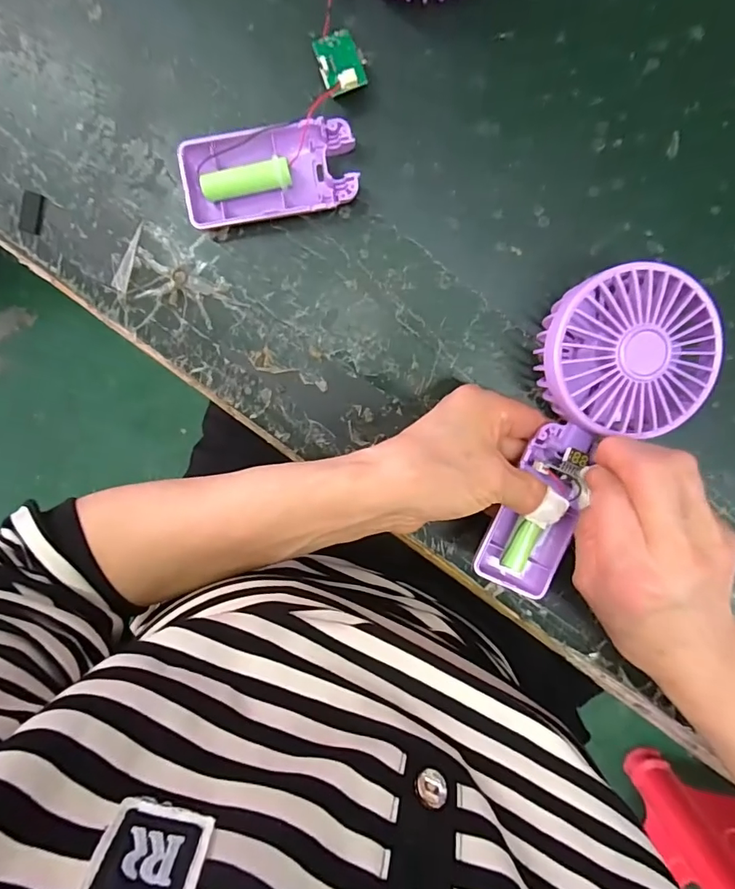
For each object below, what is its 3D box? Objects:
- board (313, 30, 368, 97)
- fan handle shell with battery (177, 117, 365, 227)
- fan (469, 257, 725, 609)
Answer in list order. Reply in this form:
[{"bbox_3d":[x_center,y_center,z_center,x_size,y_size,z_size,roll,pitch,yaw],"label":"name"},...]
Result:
[{"bbox_3d":[-0.013,-0.196,0.243,0.022,0.007,0.029,-28,93,-2],"label":"board"},{"bbox_3d":[-0.053,-0.147,0.261,0.092,0.016,0.046,-6,99,2],"label":"fan handle shell with battery"},{"bbox_3d":[0.116,-0.003,0.253,0.088,0.032,0.179,20,103,-2],"label":"fan"}]

